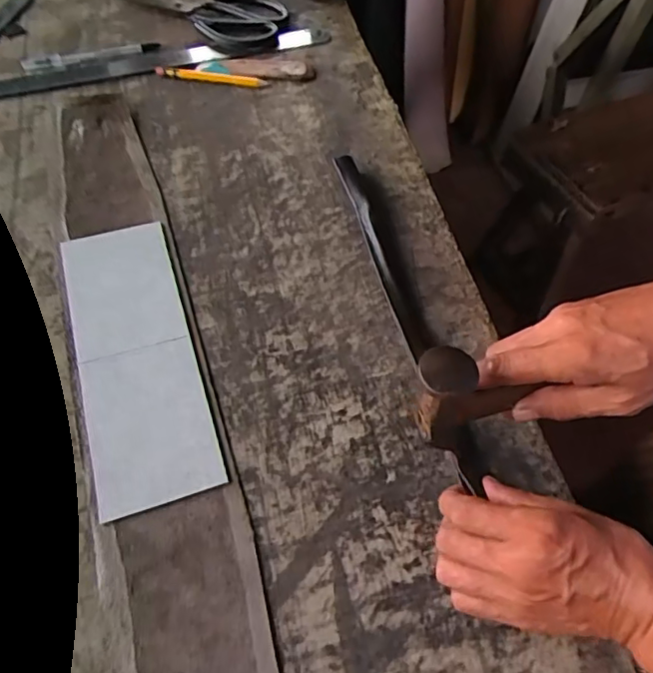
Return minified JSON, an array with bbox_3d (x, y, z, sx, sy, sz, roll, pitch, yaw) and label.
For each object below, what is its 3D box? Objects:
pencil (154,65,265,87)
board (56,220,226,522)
[{"bbox_3d":[-0.127,-0.283,0.626,0.120,0.007,0.012,9,58,3],"label":"pencil"},{"bbox_3d":[-0.147,0.008,0.442,0.082,0.012,0.246,-15,60,-12],"label":"board"}]

